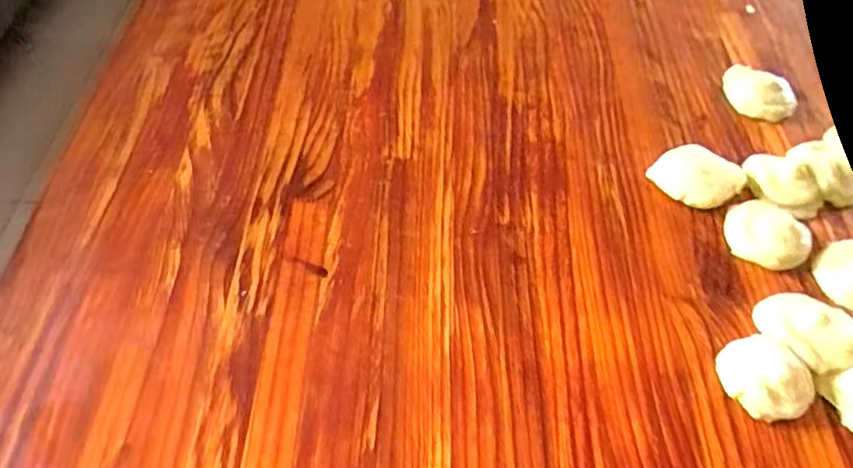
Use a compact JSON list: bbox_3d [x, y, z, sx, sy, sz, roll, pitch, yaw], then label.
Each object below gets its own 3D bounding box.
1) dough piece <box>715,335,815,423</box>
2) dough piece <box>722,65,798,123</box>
[{"bbox_3d":[0.301,0.127,0.522,0.070,0.027,0.074,2,56,-3],"label":"dough piece"},{"bbox_3d":[0.424,-0.182,0.751,0.092,0.028,0.073,33,60,17],"label":"dough piece"}]

